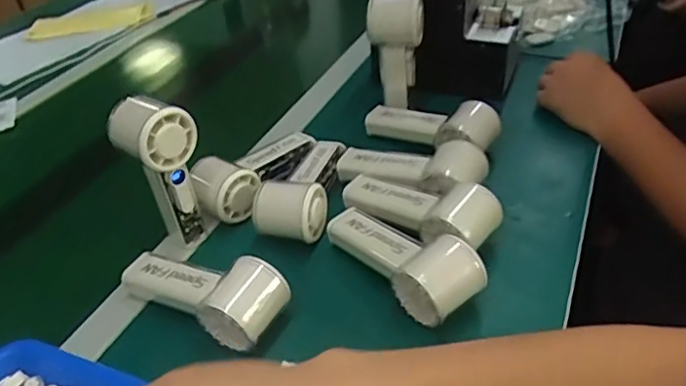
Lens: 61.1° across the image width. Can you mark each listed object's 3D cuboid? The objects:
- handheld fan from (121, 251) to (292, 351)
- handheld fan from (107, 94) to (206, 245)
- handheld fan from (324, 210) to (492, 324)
[{"bbox_3d":[-0.119,0.079,0.500,0.157,0.055,0.062,19,43,28],"label":"handheld fan"},{"bbox_3d":[-0.172,-0.021,0.546,0.066,0.140,0.053,24,46,33],"label":"handheld fan"},{"bbox_3d":[0.051,0.052,0.507,0.061,0.068,0.158,-25,42,-25],"label":"handheld fan"}]

